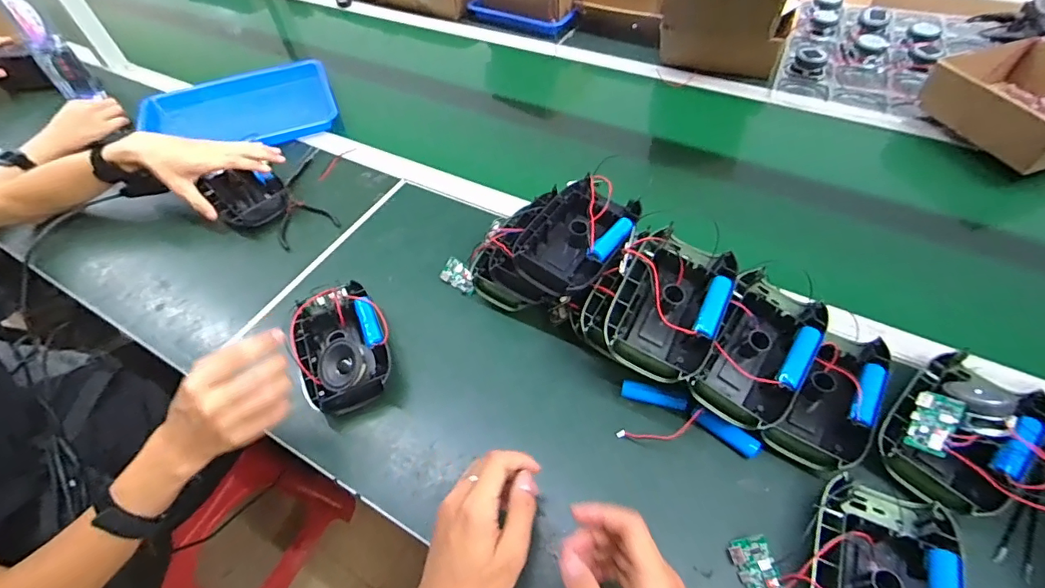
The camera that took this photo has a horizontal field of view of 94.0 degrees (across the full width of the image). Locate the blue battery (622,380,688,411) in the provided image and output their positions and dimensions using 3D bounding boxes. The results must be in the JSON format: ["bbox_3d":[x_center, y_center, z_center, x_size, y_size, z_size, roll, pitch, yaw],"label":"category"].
[{"bbox_3d":[0.138,0.110,0.510,0.067,0.017,0.016,15,56,15],"label":"blue battery"}]

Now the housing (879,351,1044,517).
[{"bbox_3d":[0.410,0.122,0.436,0.157,0.050,0.116,-37,59,-22],"label":"housing"}]

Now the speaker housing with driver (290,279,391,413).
[{"bbox_3d":[-0.204,0.056,0.550,0.101,0.054,0.145,-25,55,-14],"label":"speaker housing with driver"}]

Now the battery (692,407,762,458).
[{"bbox_3d":[0.200,0.134,0.479,0.066,0.020,0.018,33,62,26],"label":"battery"}]

